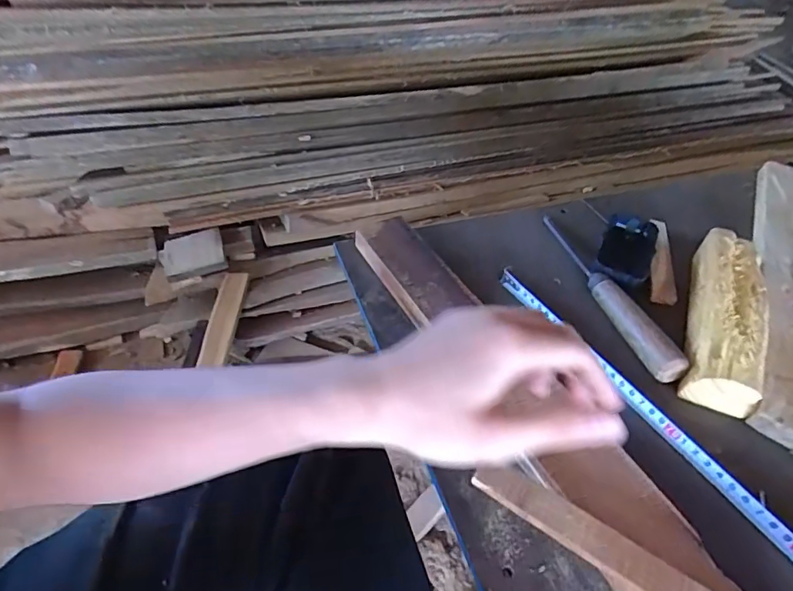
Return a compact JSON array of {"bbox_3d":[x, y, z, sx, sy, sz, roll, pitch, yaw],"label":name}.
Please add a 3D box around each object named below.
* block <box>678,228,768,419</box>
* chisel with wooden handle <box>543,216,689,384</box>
[{"bbox_3d":[0.304,0.014,0.451,0.054,0.035,0.204,23,47,16],"label":"block"},{"bbox_3d":[0.198,-0.012,0.479,0.024,0.025,0.227,-9,46,-15],"label":"chisel with wooden handle"}]

